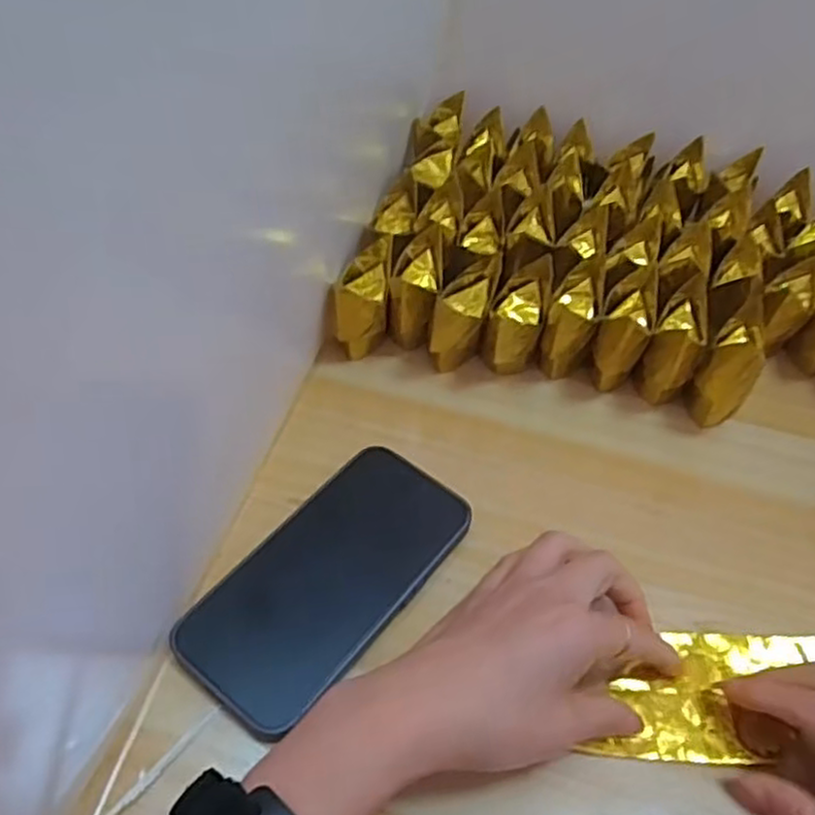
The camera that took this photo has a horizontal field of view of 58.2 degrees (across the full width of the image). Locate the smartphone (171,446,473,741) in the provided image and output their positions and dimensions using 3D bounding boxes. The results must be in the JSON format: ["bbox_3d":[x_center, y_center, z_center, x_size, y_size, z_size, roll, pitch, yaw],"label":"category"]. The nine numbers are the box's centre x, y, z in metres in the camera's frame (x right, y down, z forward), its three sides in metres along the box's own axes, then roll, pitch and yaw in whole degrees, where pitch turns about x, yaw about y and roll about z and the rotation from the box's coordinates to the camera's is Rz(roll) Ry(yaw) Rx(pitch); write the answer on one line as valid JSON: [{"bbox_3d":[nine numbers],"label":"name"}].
[{"bbox_3d":[-0.038,0.082,0.353,0.075,0.014,0.145,32,53,21],"label":"smartphone"}]

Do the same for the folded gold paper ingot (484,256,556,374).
[{"bbox_3d":[0.066,-0.051,0.440,0.031,0.068,0.043,16,49,9],"label":"folded gold paper ingot"}]

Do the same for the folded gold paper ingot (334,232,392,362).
[{"bbox_3d":[-0.027,-0.063,0.452,0.031,0.059,0.054,3,49,-3],"label":"folded gold paper ingot"}]

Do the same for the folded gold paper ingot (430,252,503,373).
[{"bbox_3d":[0.033,-0.052,0.444,0.029,0.064,0.049,16,49,9],"label":"folded gold paper ingot"}]

